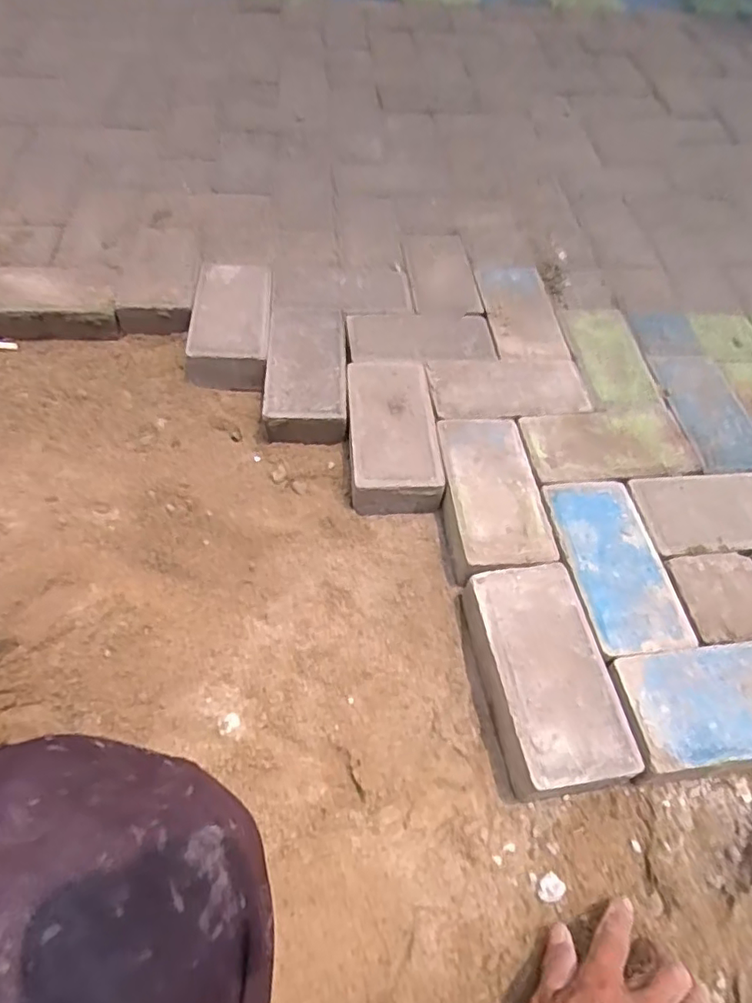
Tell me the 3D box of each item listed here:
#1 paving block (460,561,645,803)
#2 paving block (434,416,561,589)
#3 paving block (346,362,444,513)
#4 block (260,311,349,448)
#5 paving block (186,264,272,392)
[{"bbox_3d":[0.160,0.168,0.575,0.116,0.059,0.212,-7,57,-10],"label":"paving block"},{"bbox_3d":[0.133,-0.008,0.694,0.110,0.061,0.210,-2,56,-6],"label":"paving block"},{"bbox_3d":[0.018,-0.088,0.747,0.108,0.055,0.213,-1,56,-6],"label":"paving block"},{"bbox_3d":[-0.093,-0.177,0.794,0.102,0.056,0.218,0,56,-5],"label":"block"},{"bbox_3d":[-0.202,-0.253,0.831,0.105,0.057,0.214,0,56,-5],"label":"paving block"}]

